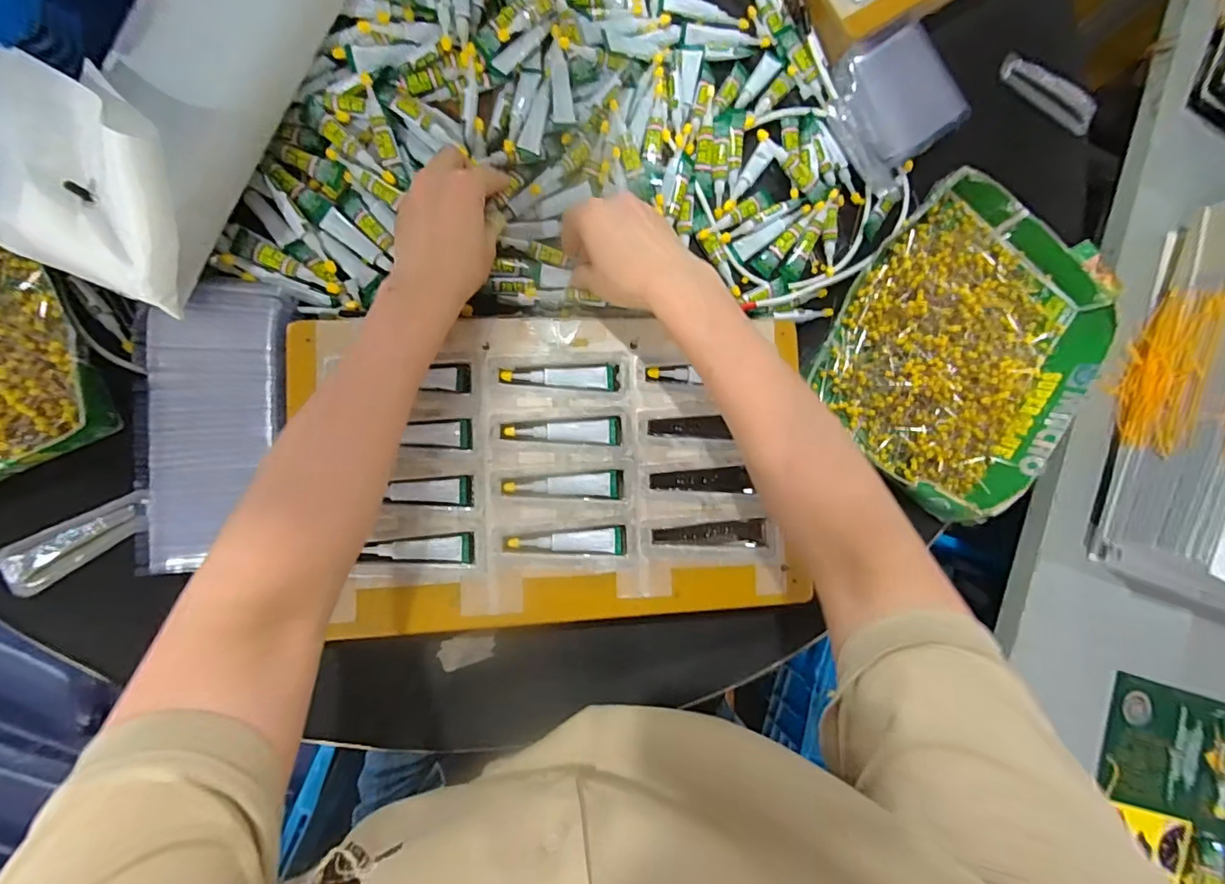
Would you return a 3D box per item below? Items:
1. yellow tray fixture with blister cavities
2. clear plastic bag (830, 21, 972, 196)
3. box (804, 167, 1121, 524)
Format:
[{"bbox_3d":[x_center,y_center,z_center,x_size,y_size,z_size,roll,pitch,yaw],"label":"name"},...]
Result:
[{"bbox_3d":[-0.039,0.020,0.401,0.356,0.038,0.225,-2,88,-10],"label":"yellow tray fixture with blister cavities"},{"bbox_3d":[0.248,-0.299,0.460,0.114,0.023,0.110,-37,92,-8],"label":"clear plastic bag"},{"bbox_3d":[0.308,-0.080,0.460,0.221,0.045,0.265,36,83,-4],"label":"box"}]

